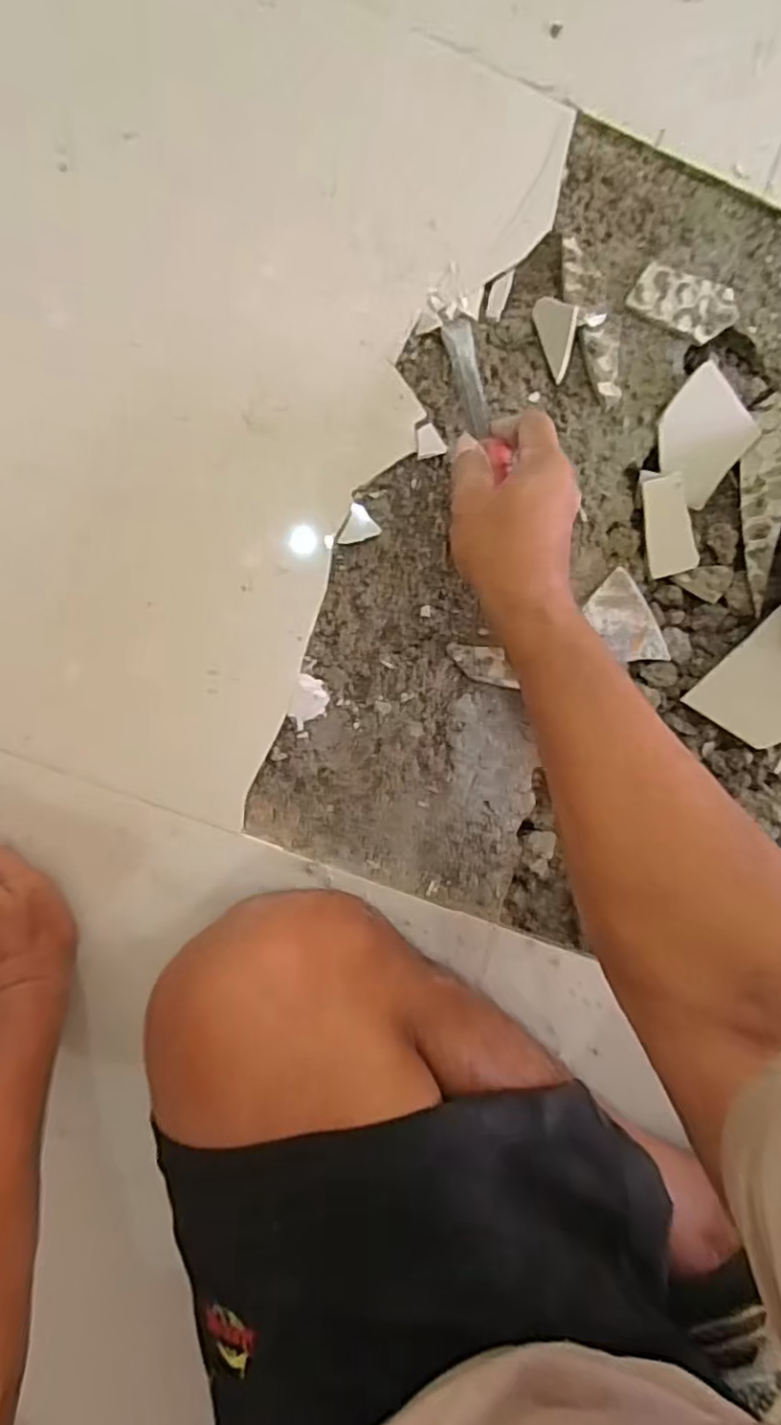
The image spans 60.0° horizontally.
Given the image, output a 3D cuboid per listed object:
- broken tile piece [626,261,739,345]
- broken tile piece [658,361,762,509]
[{"bbox_3d":[0.228,-0.319,0.523,0.079,0.012,0.048,24,87,-5],"label":"broken tile piece"},{"bbox_3d":[0.246,-0.215,0.532,0.072,0.007,0.080,30,109,-17],"label":"broken tile piece"}]

